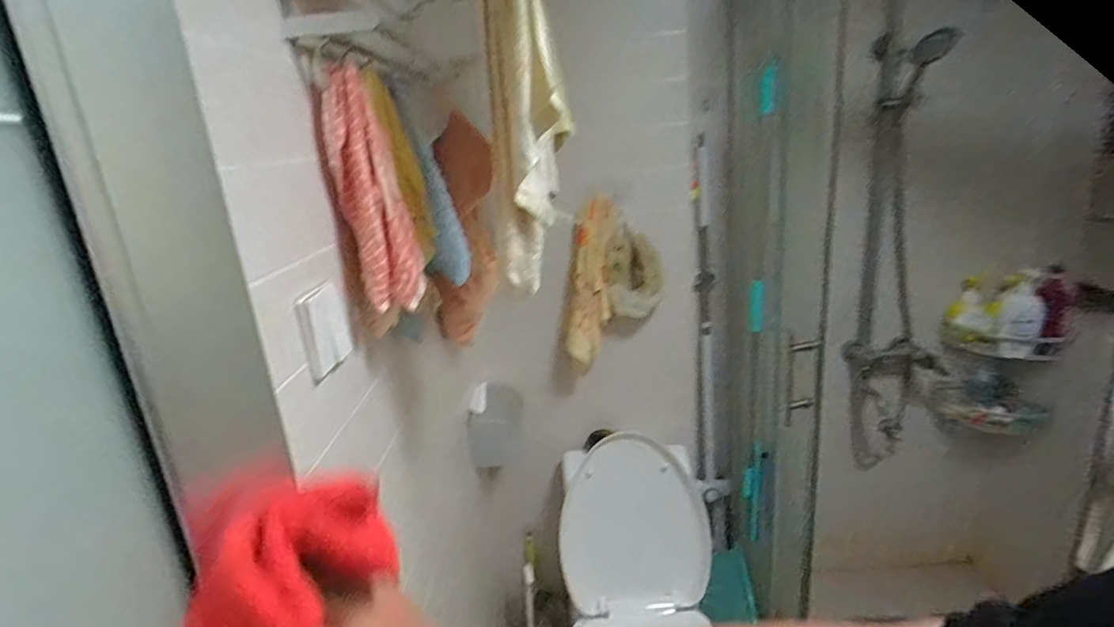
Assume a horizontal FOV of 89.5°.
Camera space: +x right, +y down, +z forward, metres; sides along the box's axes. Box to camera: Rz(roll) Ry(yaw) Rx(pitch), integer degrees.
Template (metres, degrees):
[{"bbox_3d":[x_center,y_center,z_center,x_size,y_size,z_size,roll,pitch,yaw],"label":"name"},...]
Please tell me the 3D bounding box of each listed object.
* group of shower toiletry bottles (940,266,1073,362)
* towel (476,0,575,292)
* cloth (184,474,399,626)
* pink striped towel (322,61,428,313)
[{"bbox_3d":[1.114,-0.001,1.404,0.232,0.217,0.082,6,21,32],"label":"group of shower toiletry bottles"},{"bbox_3d":[-0.040,-0.243,0.638,0.091,0.412,0.092,-7,18,-5],"label":"towel"},{"bbox_3d":[-0.149,0.174,0.330,0.063,0.146,0.142,-3,18,9],"label":"cloth"},{"bbox_3d":[-0.222,-0.146,0.684,0.083,0.265,0.083,-10,18,-13],"label":"pink striped towel"}]

